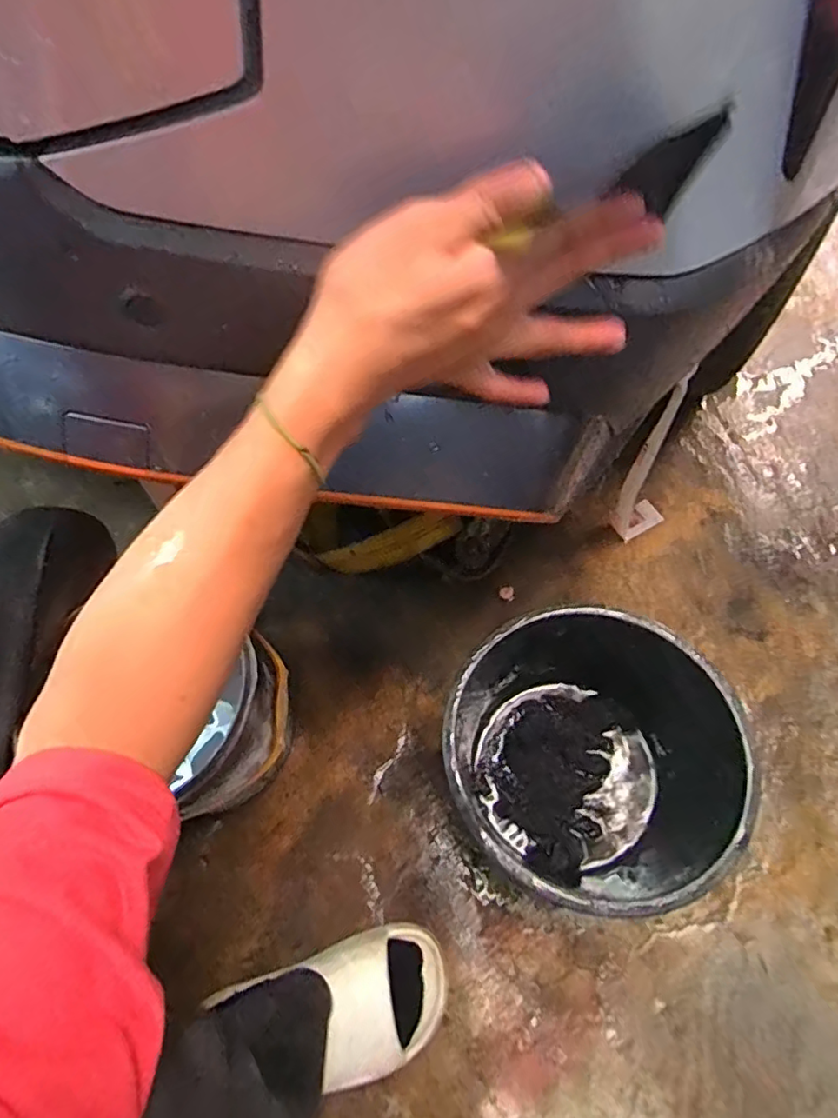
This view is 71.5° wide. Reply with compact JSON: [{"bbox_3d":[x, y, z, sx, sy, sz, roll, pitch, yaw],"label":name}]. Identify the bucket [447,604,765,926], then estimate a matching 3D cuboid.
[{"bbox_3d":[0.172,0.212,0.611,0.283,0.245,0.266,-1,65,3],"label":"bucket"}]

